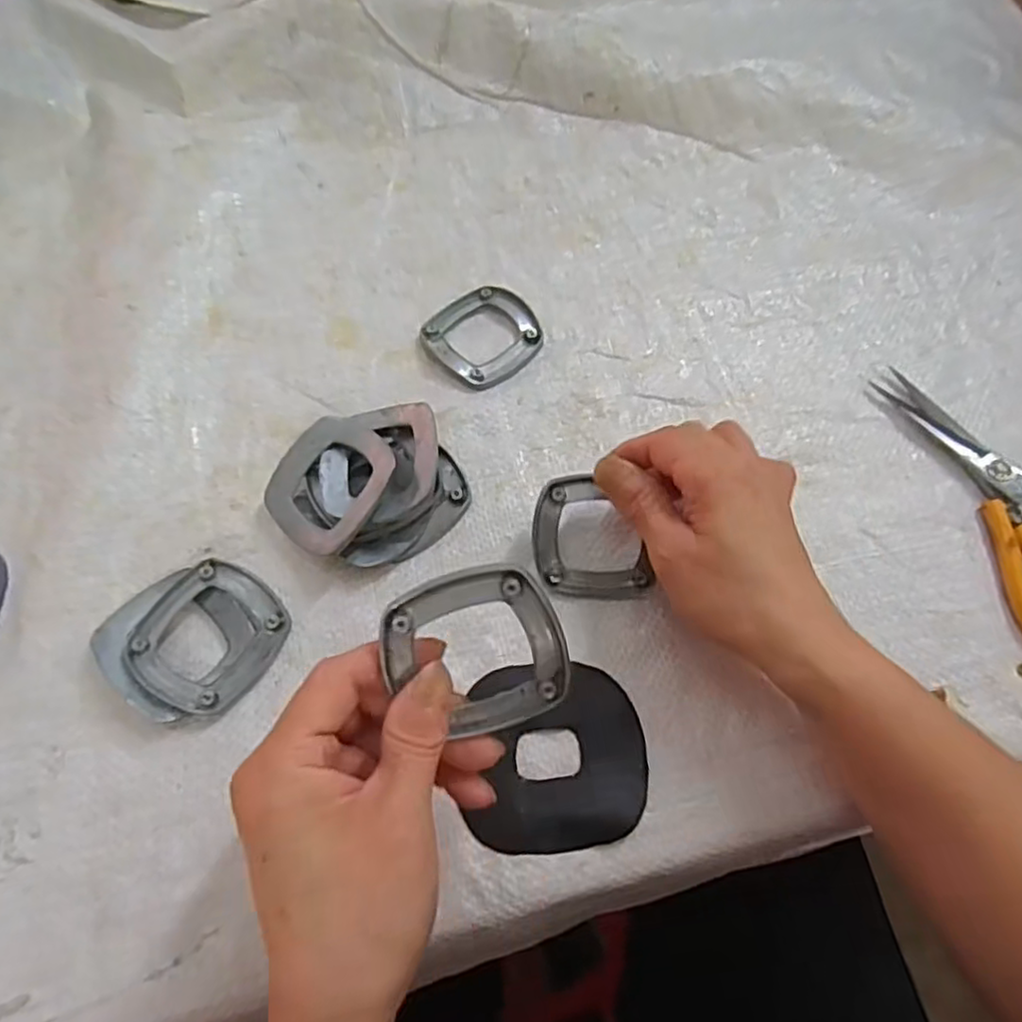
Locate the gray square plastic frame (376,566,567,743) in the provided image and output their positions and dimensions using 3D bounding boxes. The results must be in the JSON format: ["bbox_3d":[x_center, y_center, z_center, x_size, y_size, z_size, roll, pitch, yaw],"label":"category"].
[{"bbox_3d":[-0.011,0.049,0.235,0.058,0.009,0.058,-19,97,6],"label":"gray square plastic frame"}]

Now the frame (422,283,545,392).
[{"bbox_3d":[-0.016,-0.098,0.380,0.062,0.008,0.057,-41,74,-18],"label":"frame"}]

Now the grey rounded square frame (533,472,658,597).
[{"bbox_3d":[0.038,0.013,0.320,0.054,0.010,0.059,-2,95,-11],"label":"grey rounded square frame"}]

